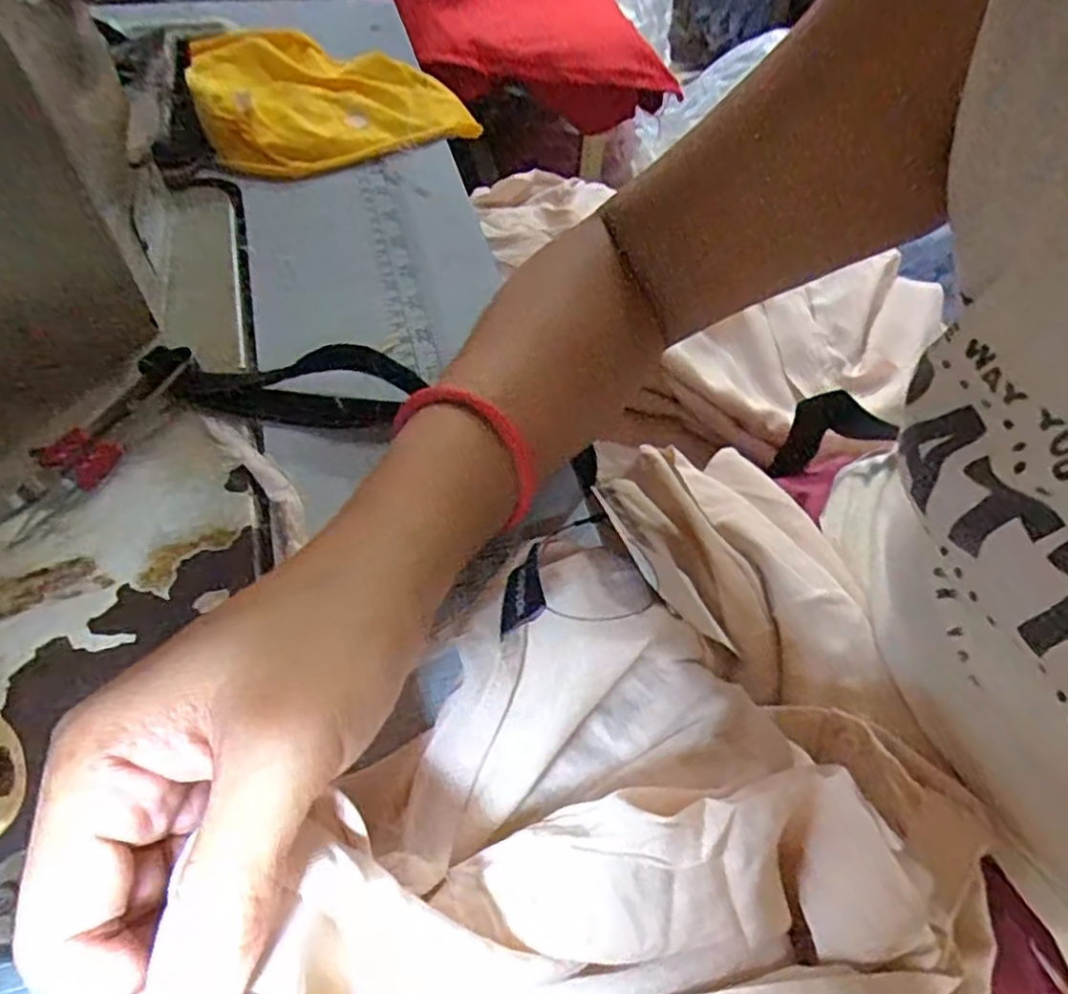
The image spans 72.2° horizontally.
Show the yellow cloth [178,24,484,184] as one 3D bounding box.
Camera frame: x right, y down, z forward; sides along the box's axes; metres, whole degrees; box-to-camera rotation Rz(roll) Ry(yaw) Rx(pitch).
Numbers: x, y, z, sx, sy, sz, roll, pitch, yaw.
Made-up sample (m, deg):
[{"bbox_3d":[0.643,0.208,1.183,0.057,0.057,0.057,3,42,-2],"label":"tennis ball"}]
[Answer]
[{"bbox_3d":[-0.136,-0.258,0.460,0.155,0.029,0.143,-25,59,-21],"label":"yellow cloth"}]

